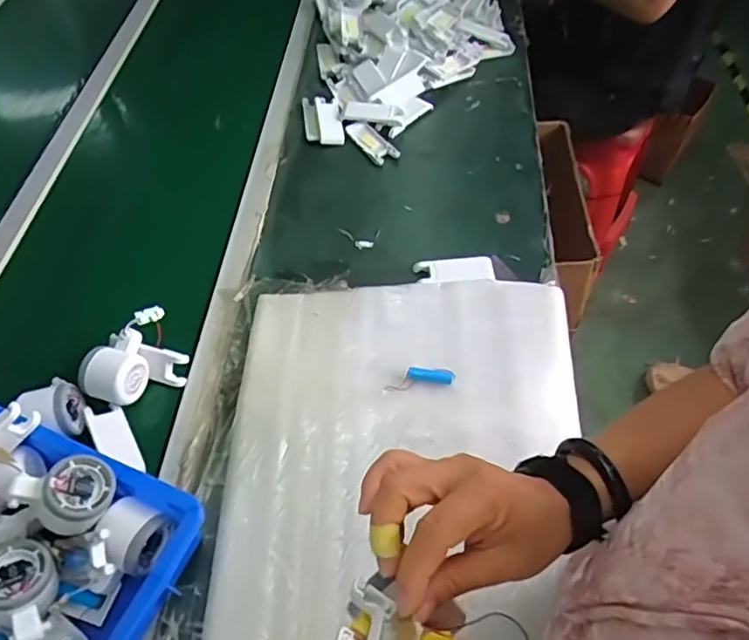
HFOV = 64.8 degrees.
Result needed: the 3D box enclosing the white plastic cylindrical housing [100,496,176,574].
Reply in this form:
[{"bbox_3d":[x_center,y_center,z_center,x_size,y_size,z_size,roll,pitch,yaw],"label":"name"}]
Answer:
[{"bbox_3d":[-0.223,0.202,0.550,0.047,0.060,0.056,21,58,16],"label":"white plastic cylindrical housing"}]

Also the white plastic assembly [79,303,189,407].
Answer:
[{"bbox_3d":[-0.279,0.047,0.675,0.110,0.059,0.074,-25,57,-15],"label":"white plastic assembly"}]

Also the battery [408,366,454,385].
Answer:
[{"bbox_3d":[0.064,0.063,0.675,0.051,0.014,0.015,4,54,5],"label":"battery"}]

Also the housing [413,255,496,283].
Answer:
[{"bbox_3d":[0.106,-0.066,0.781,0.101,0.012,0.037,-3,54,0],"label":"housing"}]

